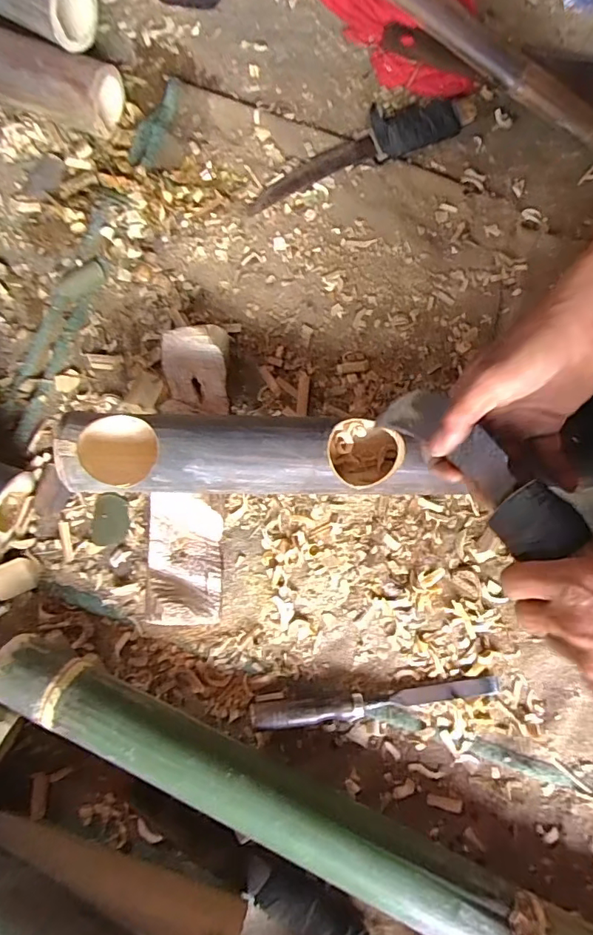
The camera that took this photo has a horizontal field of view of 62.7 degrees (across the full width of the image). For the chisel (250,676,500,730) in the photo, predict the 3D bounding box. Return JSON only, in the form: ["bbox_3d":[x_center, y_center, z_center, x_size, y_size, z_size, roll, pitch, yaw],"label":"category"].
[{"bbox_3d":[0.079,0.232,0.478,0.243,0.025,0.023,-6,80,0],"label":"chisel"}]

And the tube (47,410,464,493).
[{"bbox_3d":[-0.044,-0.011,0.454,0.315,0.074,0.067,1,80,-5],"label":"tube"}]

